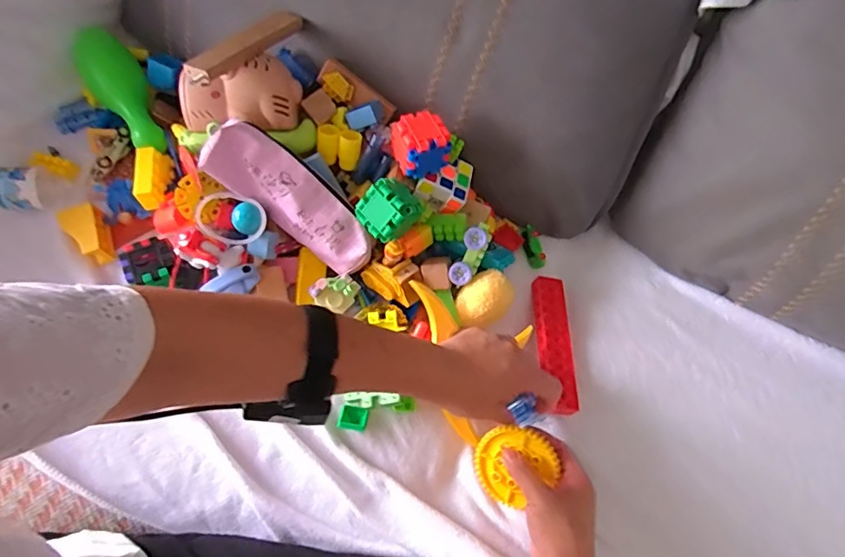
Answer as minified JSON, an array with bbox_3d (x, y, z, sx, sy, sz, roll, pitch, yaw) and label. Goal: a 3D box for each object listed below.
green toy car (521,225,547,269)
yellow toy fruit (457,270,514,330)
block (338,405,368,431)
[{"bbox_3d":[0.134,-0.038,0.622,0.023,0.015,0.052,-8,70,-5],"label":"green toy car"},{"bbox_3d":[0.066,0.024,0.567,0.069,0.062,0.050,-31,73,-12],"label":"yellow toy fruit"},{"bbox_3d":[-0.071,0.145,0.530,0.029,0.021,0.024,7,69,1],"label":"block"}]

